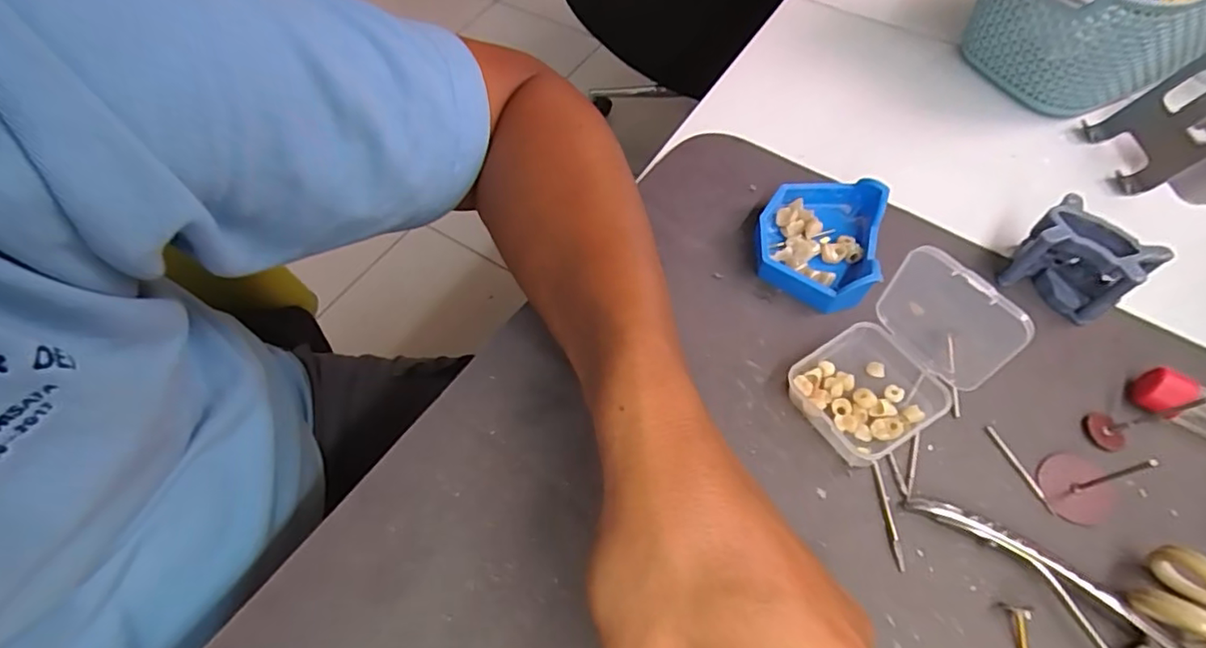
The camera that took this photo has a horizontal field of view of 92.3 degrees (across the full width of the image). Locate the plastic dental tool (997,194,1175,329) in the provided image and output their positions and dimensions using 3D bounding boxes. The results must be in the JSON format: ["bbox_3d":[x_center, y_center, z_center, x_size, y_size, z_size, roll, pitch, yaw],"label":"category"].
[{"bbox_3d":[0.245,-0.029,0.302,0.039,0.041,0.049,-35,64,-18],"label":"plastic dental tool"}]

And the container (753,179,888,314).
[{"bbox_3d":[0.119,-0.047,0.323,0.062,0.028,0.080,14,60,10],"label":"container"}]

